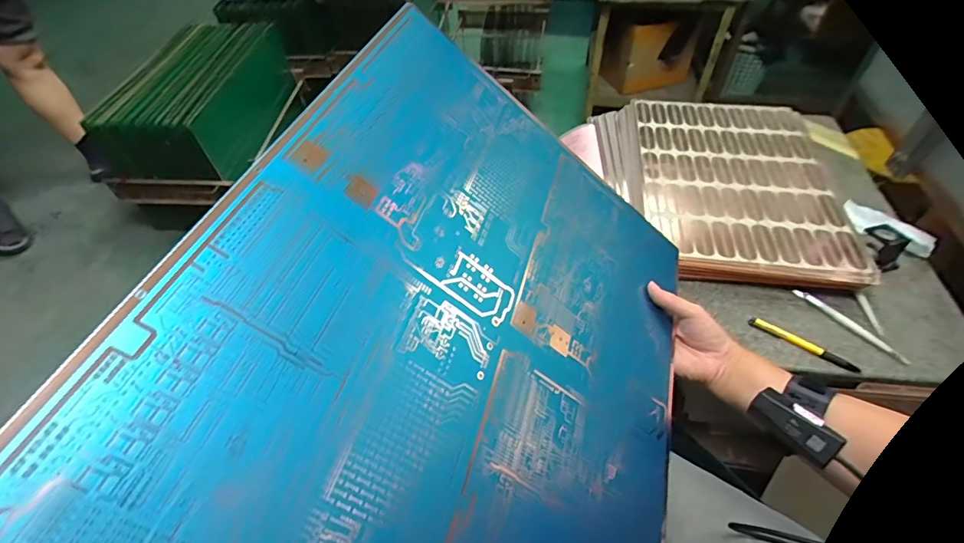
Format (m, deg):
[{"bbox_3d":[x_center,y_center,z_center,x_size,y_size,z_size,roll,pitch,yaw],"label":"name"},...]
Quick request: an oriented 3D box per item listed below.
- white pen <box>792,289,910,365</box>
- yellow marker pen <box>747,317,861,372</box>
[{"bbox_3d":[0.501,0.070,0.645,0.016,0.009,0.149,-31,55,-24],"label":"white pen"},{"bbox_3d":[0.427,0.097,0.630,0.132,0.013,0.017,30,56,25],"label":"yellow marker pen"}]

